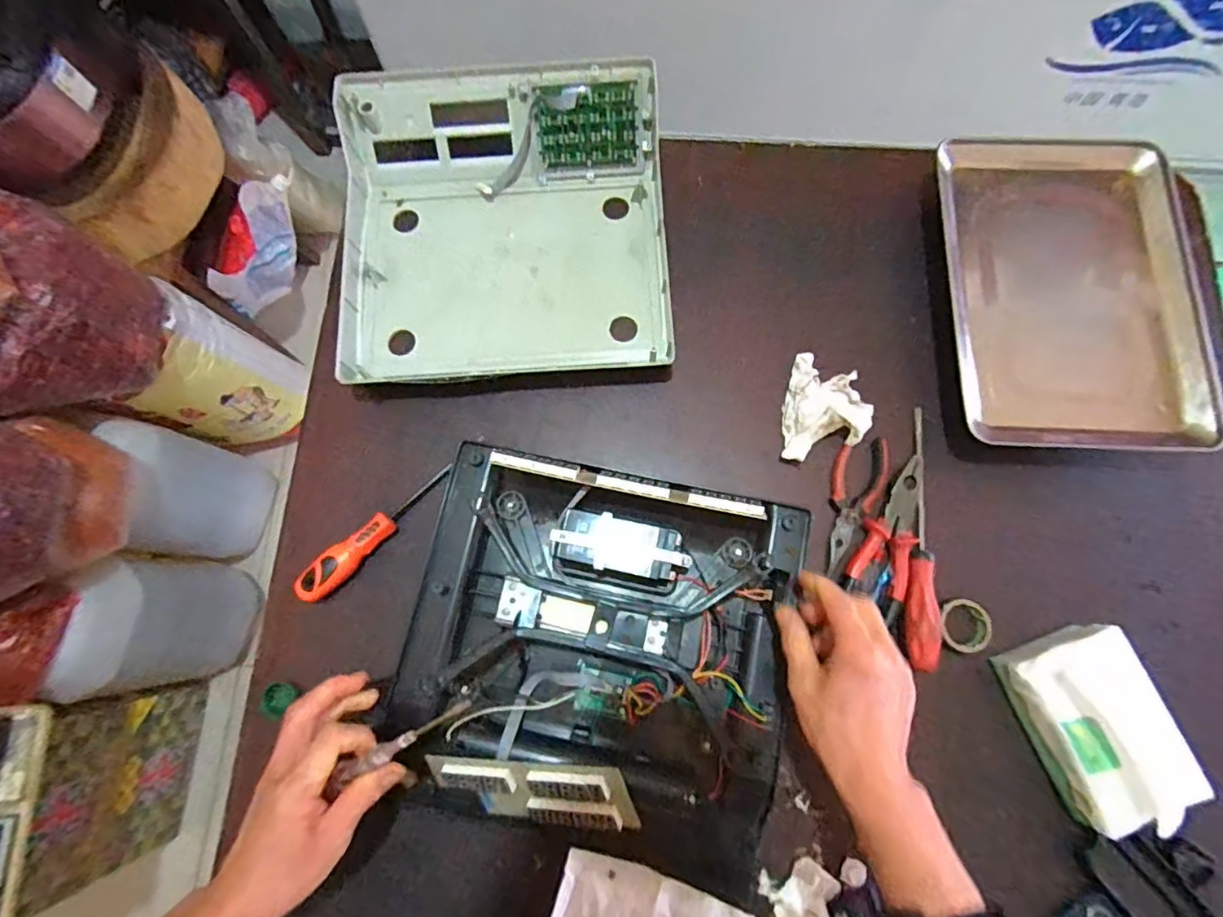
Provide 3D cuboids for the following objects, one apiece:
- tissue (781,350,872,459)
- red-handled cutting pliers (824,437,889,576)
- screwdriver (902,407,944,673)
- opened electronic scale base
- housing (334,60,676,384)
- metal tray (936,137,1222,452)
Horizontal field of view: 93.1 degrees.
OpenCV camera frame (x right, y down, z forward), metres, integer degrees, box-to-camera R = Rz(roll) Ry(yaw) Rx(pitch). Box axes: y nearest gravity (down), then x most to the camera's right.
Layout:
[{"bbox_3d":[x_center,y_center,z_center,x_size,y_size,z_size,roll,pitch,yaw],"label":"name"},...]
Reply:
[{"bbox_3d":[0.220,-0.043,0.587,0.088,0.039,0.109,13,75,3],"label":"tissue"},{"bbox_3d":[0.236,0.043,0.568,0.048,0.014,0.140,19,76,5],"label":"red-handled cutting pliers"},{"bbox_3d":[0.294,0.069,0.555,0.027,0.028,0.251,7,75,2],"label":"screwdriver"},{"bbox_3d":[-0.015,0.172,0.504,0.325,0.086,0.318,12,75,3],"label":"opened electronic scale base"},{"bbox_3d":[-0.114,-0.248,0.620,0.346,0.075,0.334,-3,75,-1],"label":"housing"},{"bbox_3d":[0.463,-0.172,0.580,0.246,0.030,0.331,3,75,1],"label":"metal tray"}]

